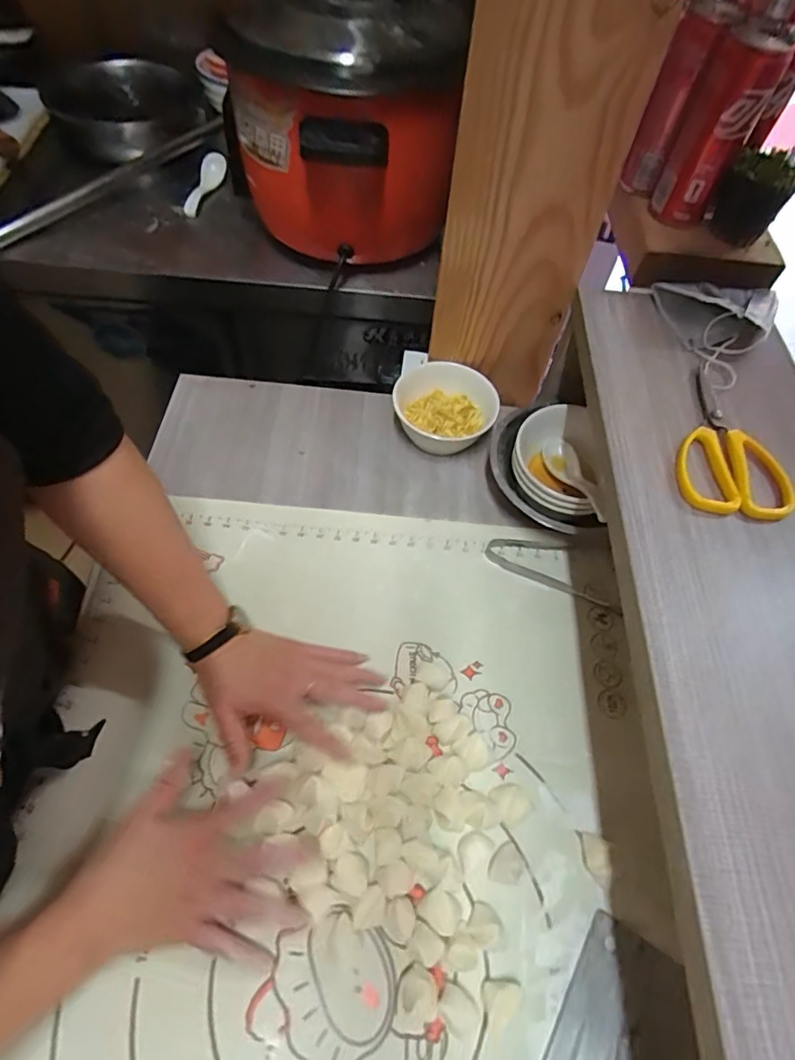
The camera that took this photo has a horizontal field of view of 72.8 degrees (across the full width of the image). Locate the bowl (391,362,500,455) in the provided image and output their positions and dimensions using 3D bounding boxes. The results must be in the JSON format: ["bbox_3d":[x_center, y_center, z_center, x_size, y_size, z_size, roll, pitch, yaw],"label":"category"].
[{"bbox_3d":[0.055,-0.138,0.651,0.118,0.065,0.114,1,57,-2],"label":"bowl"}]

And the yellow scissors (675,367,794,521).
[{"bbox_3d":[0.270,-0.078,0.450,0.082,0.015,0.156,7,57,1],"label":"yellow scissors"}]

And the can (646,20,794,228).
[{"bbox_3d":[0.295,-0.369,0.506,0.062,0.144,0.055,25,59,11],"label":"can"}]

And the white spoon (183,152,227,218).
[{"bbox_3d":[-0.310,-0.545,0.856,0.040,0.030,0.119,21,76,10],"label":"white spoon"}]

